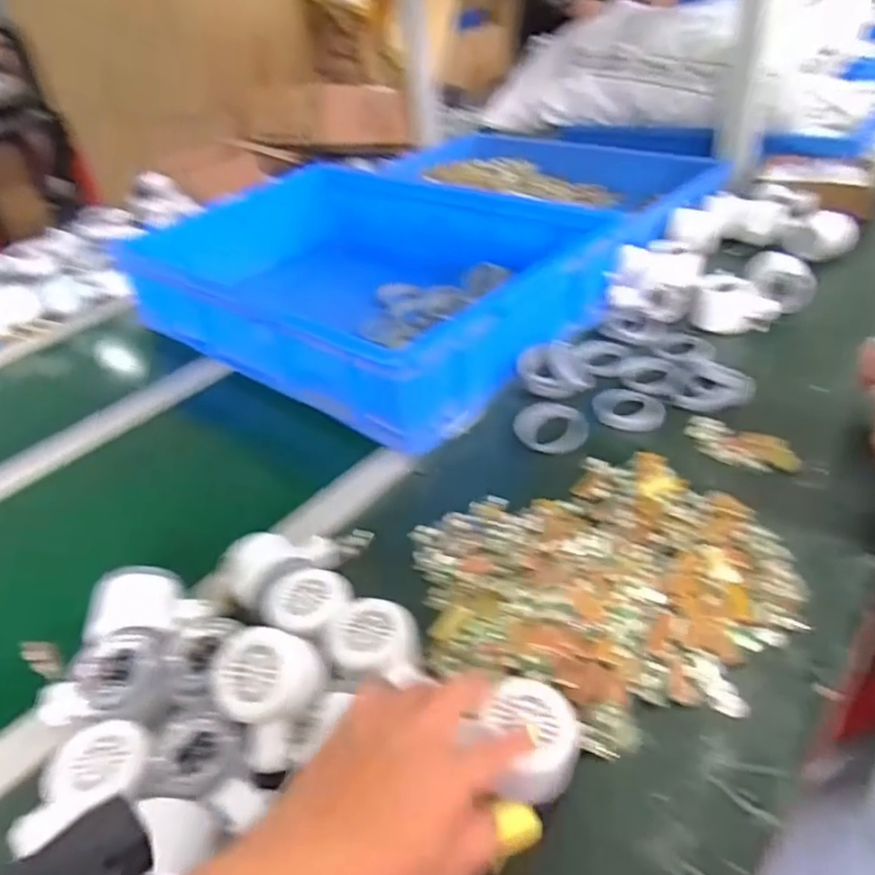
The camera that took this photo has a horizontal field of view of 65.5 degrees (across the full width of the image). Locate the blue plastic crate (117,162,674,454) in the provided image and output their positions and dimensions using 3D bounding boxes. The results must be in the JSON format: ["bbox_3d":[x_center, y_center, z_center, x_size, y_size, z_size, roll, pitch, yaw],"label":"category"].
[{"bbox_3d":[-0.103,-0.241,0.938,0.629,0.116,0.429,26,48,37],"label":"blue plastic crate"}]

